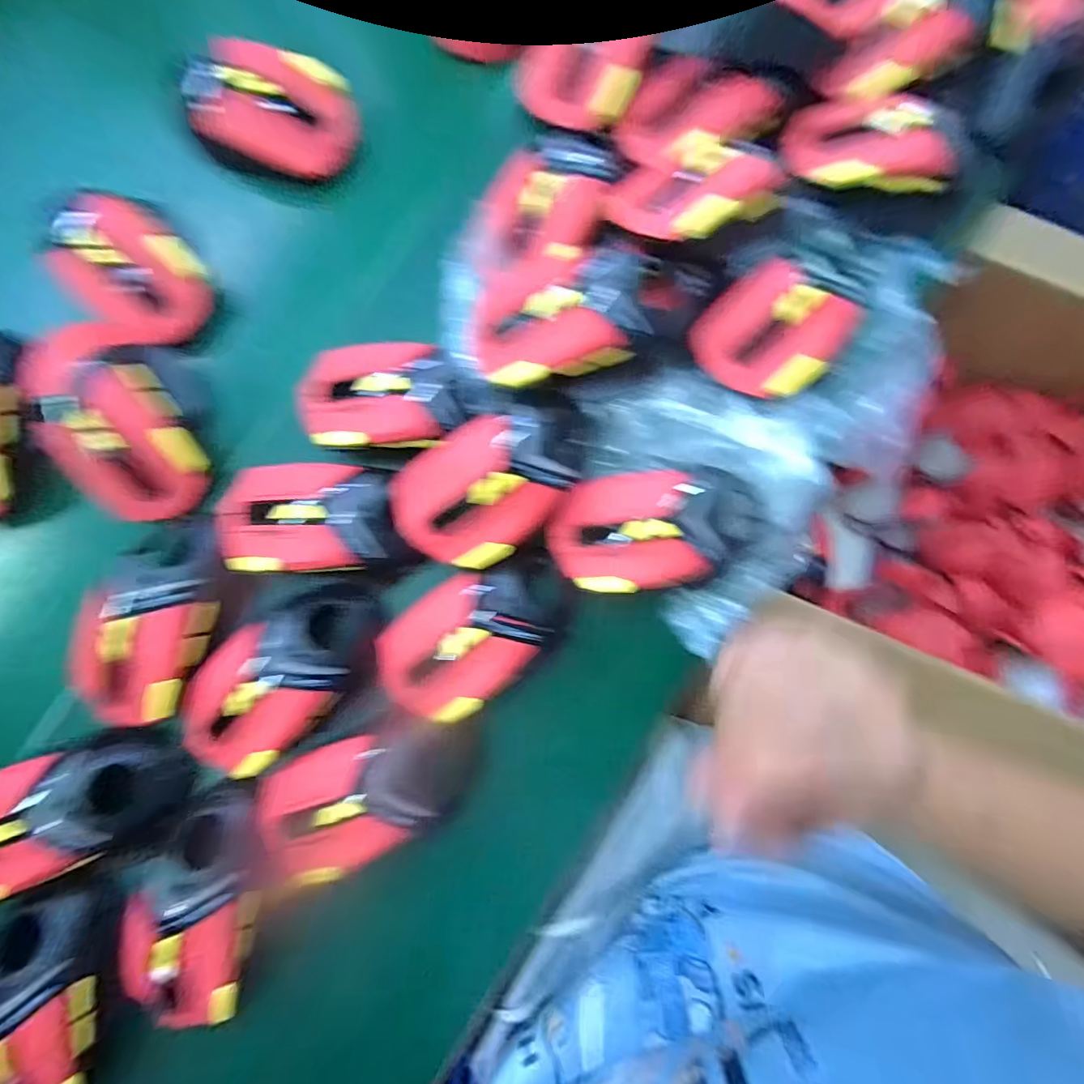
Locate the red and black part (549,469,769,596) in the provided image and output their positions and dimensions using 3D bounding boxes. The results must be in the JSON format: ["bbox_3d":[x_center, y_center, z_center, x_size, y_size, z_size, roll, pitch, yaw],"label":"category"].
[{"bbox_3d":[0.068,-0.008,0.278,0.122,0.031,0.065,-6,86,-2],"label":"red and black part"}]

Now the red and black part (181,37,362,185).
[{"bbox_3d":[-0.167,-0.265,0.309,0.096,0.028,0.067,4,85,-1],"label":"red and black part"}]

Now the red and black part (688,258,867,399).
[{"bbox_3d":[0.130,-0.118,0.278,0.070,0.019,0.072,41,85,2],"label":"red and black part"}]

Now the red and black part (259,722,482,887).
[{"bbox_3d":[-0.094,0.137,0.276,0.113,0.035,0.061,-23,86,-3],"label":"red and black part"}]

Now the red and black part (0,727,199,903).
[{"bbox_3d":[-0.263,0.146,0.270,0.123,0.033,0.064,-21,86,-3],"label":"red and black part"}]

